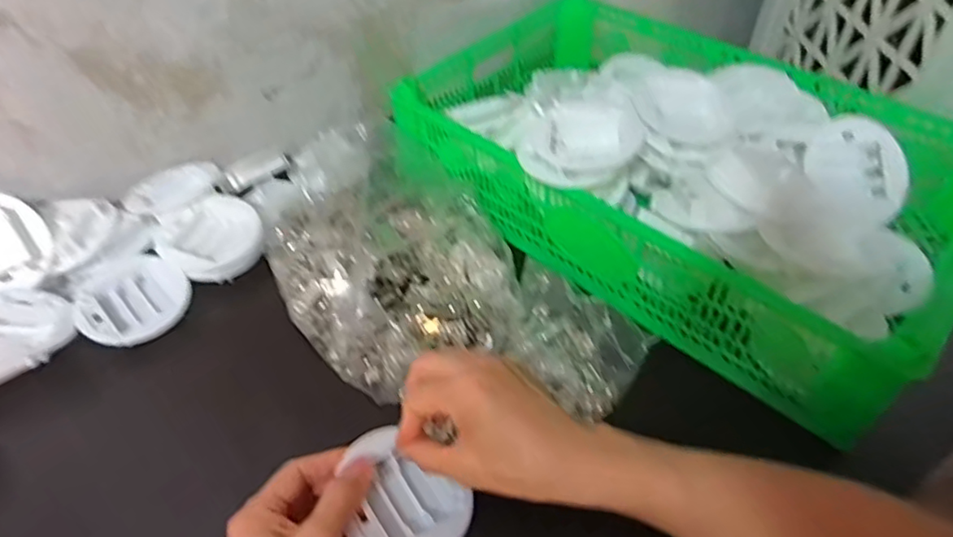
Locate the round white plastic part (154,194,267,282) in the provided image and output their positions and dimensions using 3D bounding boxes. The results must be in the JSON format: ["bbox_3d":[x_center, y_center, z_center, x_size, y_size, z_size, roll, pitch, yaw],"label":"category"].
[{"bbox_3d":[-0.245,-0.028,0.557,0.083,0.031,0.083,4,55,-5],"label":"round white plastic part"}]

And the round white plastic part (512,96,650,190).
[{"bbox_3d":[0.087,-0.106,0.496,0.090,0.024,0.101,22,52,22],"label":"round white plastic part"}]

